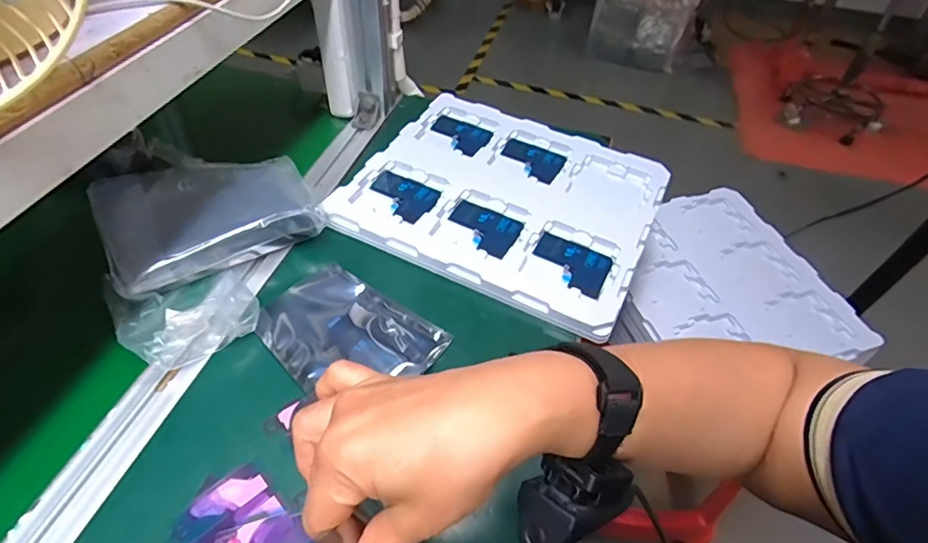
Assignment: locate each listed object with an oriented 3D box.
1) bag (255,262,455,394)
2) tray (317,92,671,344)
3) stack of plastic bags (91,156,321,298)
[{"bbox_3d":[-0.105,0.054,0.454,0.154,0.013,0.108,28,52,21],"label":"bag"},{"bbox_3d":[0.052,-0.093,0.592,0.312,0.018,0.293,22,50,16],"label":"tray"},{"bbox_3d":[-0.242,-0.057,0.501,0.182,0.048,0.118,-24,54,-23],"label":"stack of plastic bags"}]

